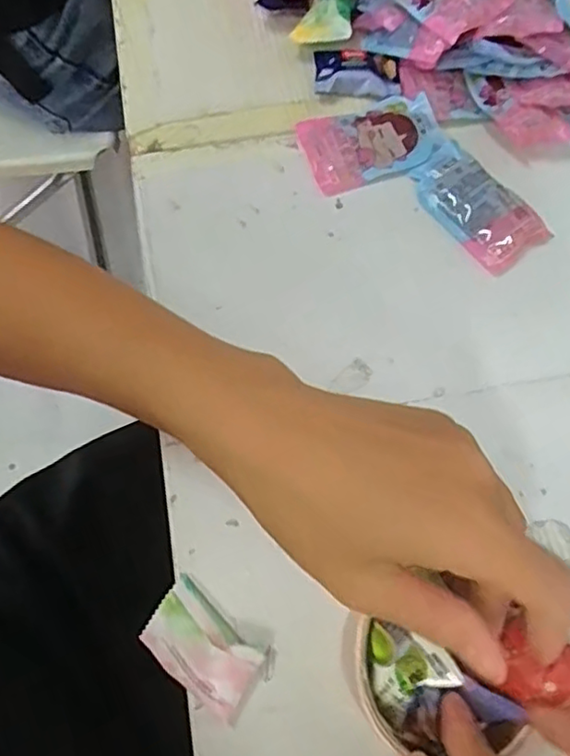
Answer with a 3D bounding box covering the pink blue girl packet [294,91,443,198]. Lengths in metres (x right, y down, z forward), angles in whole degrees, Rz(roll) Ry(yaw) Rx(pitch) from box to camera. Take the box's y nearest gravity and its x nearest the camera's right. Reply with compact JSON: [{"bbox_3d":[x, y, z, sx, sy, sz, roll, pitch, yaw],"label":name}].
[{"bbox_3d":[0.054,-0.148,0.392,0.082,0.009,0.055,-15,70,-6],"label":"pink blue girl packet"}]

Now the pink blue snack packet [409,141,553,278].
[{"bbox_3d":[0.113,-0.103,0.378,0.045,0.009,0.085,-36,74,-13],"label":"pink blue snack packet"}]

